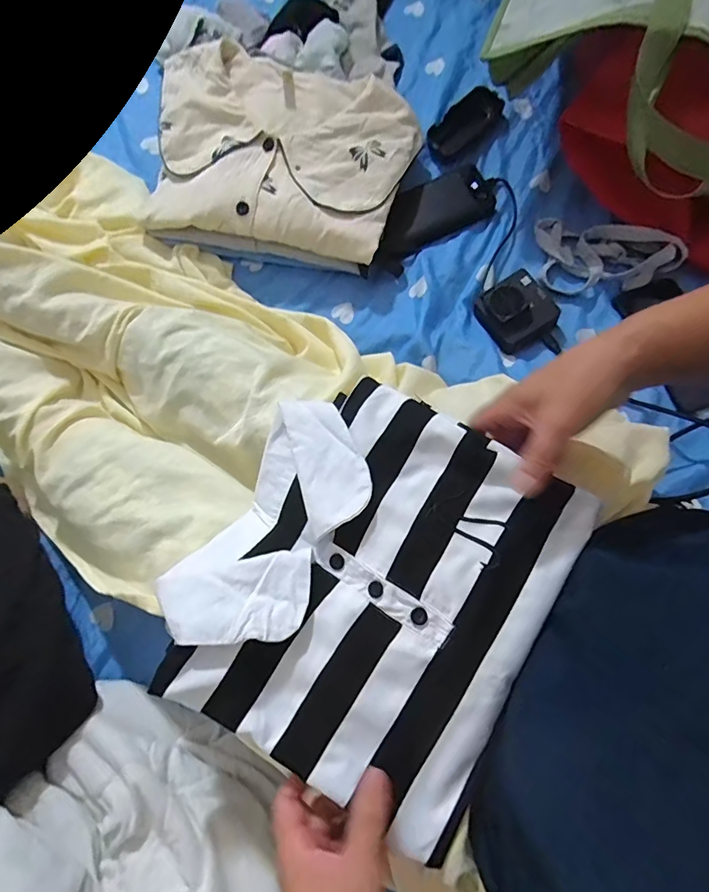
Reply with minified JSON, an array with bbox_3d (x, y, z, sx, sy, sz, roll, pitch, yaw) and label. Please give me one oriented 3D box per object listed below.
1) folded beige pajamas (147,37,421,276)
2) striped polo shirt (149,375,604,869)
[{"bbox_3d":[-0.094,-0.370,0.574,0.313,0.063,0.245,13,75,6],"label":"folded beige pajamas"},{"bbox_3d":[0.010,0.098,0.352,0.247,0.048,0.272,28,77,10],"label":"striped polo shirt"}]

